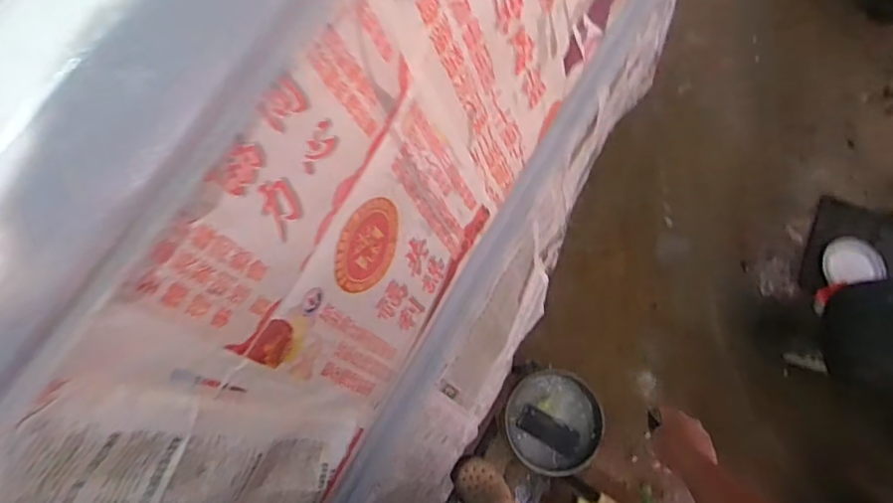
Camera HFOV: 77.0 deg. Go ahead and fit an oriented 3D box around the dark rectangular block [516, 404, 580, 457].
[{"bbox_3d":[0.239,0.418,1.311,0.148,0.017,0.060,29,74,7],"label":"dark rectangular block"}]

